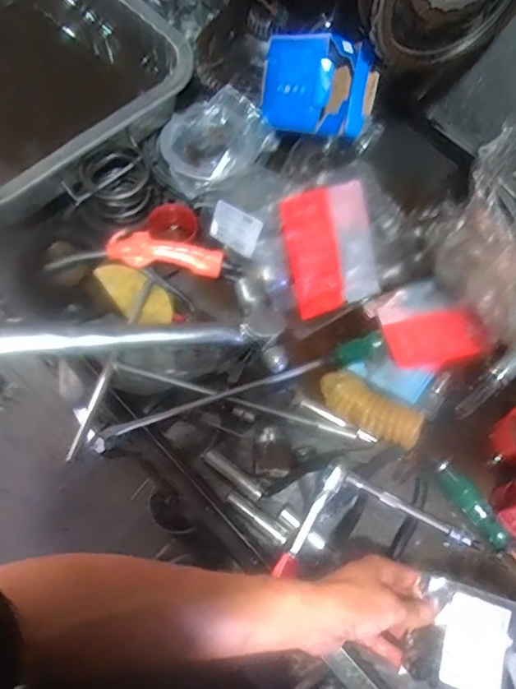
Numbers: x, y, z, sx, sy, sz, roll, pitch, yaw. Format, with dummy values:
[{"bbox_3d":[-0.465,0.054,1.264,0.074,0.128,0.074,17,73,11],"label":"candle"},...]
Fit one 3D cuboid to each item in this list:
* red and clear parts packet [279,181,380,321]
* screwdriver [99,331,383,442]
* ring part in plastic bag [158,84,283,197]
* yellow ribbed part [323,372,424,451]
[{"bbox_3d":[0.097,-0.125,0.726,0.119,0.018,0.155,-17,112,-9],"label":"red and clear parts packet"},{"bbox_3d":[-0.009,0.054,0.666,0.354,0.027,0.028,-19,68,-11],"label":"screwdriver"},{"bbox_3d":[-0.062,-0.277,0.766,0.166,0.047,0.148,-36,72,-17],"label":"ring part in plastic bag"},{"bbox_3d":[0.130,0.074,0.654,0.128,0.034,0.048,30,67,24],"label":"yellow ribbed part"}]

